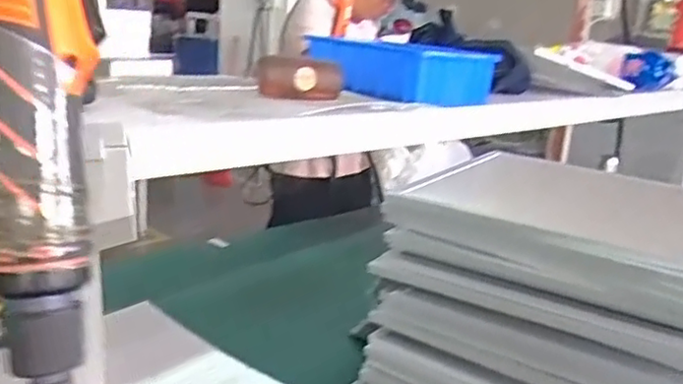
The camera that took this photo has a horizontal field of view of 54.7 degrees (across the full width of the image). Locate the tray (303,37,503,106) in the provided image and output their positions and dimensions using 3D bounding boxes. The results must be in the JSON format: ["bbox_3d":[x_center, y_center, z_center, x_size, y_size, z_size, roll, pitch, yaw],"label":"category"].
[{"bbox_3d":[0.080,-0.181,0.967,0.237,0.068,0.156,18,20,40],"label":"tray"}]

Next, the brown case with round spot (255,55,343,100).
[{"bbox_3d":[-0.051,-0.135,0.789,0.102,0.047,0.033,6,15,4],"label":"brown case with round spot"}]

